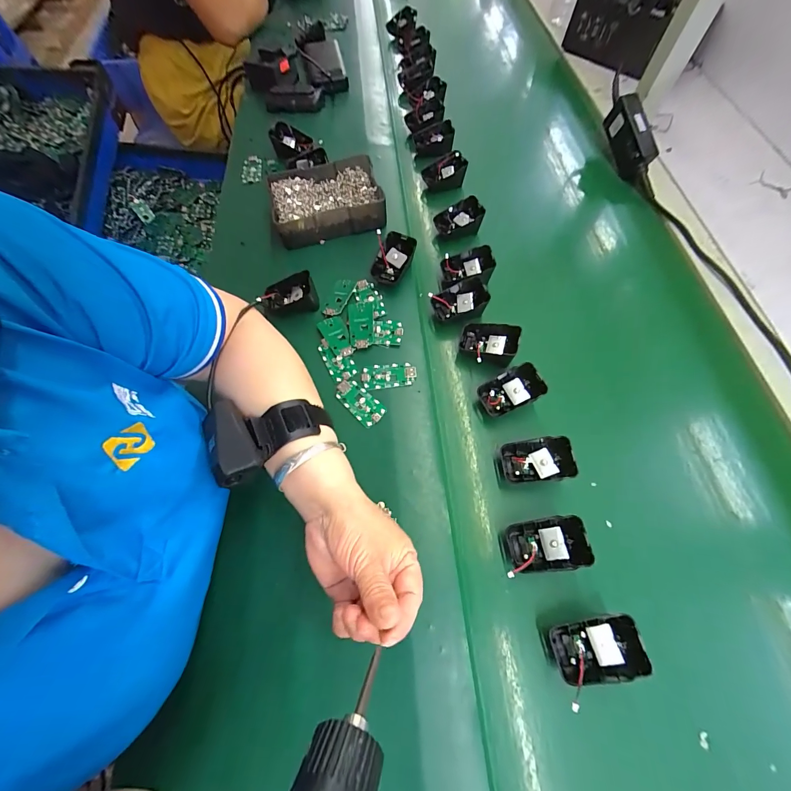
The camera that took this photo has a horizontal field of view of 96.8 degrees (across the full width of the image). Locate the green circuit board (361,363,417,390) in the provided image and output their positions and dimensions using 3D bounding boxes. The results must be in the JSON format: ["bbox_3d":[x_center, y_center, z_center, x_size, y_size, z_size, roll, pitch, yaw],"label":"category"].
[{"bbox_3d":[-0.008,-0.024,0.424,0.064,0.007,0.030,-5,64,-2],"label":"green circuit board"}]

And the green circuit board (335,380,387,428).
[{"bbox_3d":[-0.042,0.007,0.412,0.031,0.004,0.065,-41,70,-17],"label":"green circuit board"}]

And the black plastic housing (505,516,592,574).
[{"bbox_3d":[0.140,0.140,0.330,0.063,0.041,0.047,-4,64,-8],"label":"black plastic housing"}]

